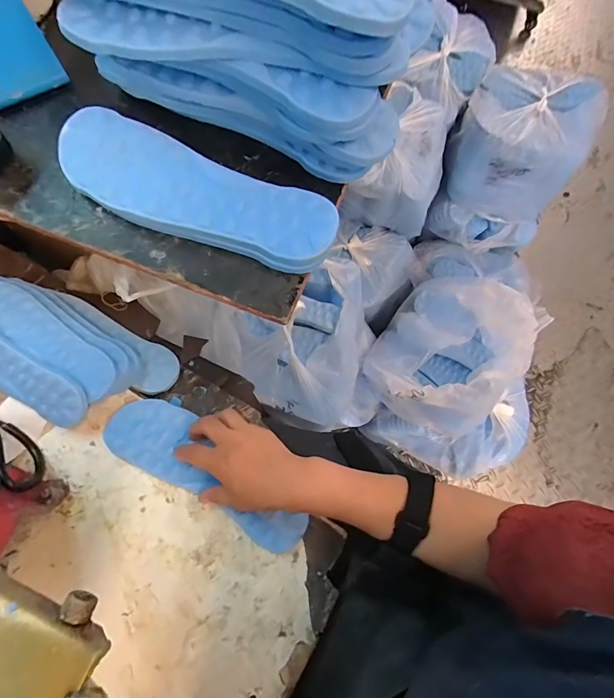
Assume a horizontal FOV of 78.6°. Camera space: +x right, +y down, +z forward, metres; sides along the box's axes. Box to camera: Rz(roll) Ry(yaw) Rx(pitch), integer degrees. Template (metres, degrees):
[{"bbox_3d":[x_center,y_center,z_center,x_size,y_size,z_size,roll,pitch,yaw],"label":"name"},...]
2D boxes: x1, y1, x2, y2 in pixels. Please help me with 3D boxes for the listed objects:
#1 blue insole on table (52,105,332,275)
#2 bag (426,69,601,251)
[{"bbox_3d":[-0.095,-0.132,0.317,0.248,0.024,0.081,21,73,5],"label":"blue insole on table"},{"bbox_3d":[0.519,-0.476,0.966,0.312,0.282,0.329,29,74,7],"label":"bag"}]

